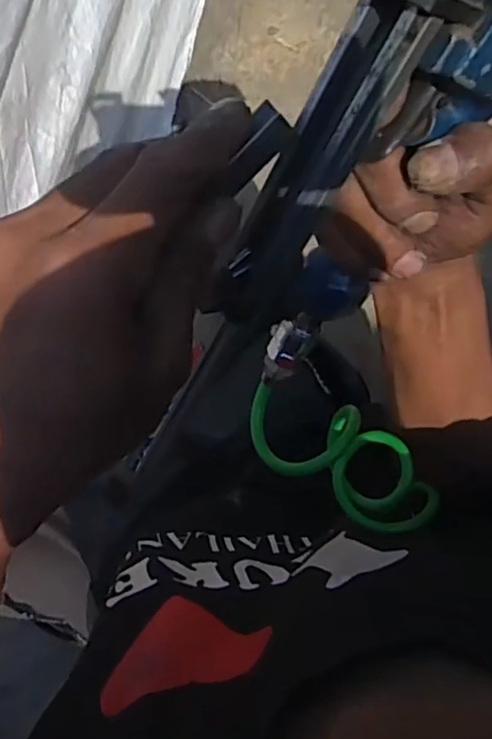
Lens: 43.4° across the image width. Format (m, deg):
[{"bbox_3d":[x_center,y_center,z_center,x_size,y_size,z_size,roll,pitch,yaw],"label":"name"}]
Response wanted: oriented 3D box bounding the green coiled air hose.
[{"bbox_3d":[0.063,0.057,0.385,0.139,0.048,0.055,32,91,-14],"label":"green coiled air hose"}]

